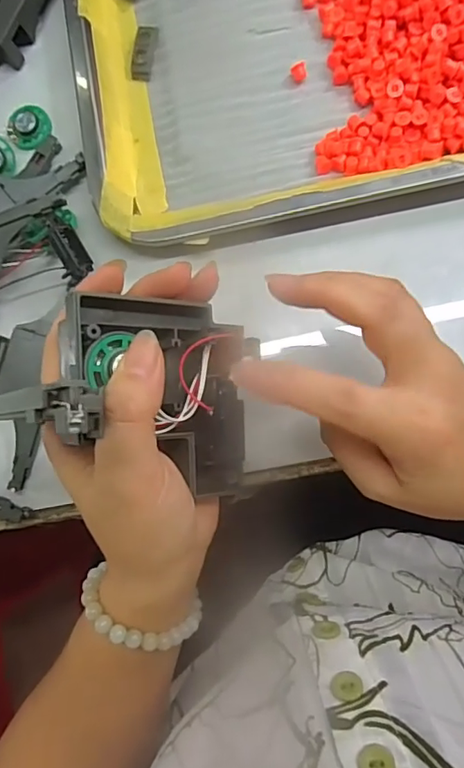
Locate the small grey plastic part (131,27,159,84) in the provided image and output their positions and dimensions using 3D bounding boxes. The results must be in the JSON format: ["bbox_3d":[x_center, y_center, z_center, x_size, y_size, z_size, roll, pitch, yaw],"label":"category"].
[{"bbox_3d":[-0.055,-0.209,0.321,0.012,0.006,0.035,10,86,7],"label":"small grey plastic part"}]

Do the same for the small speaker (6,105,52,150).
[{"bbox_3d":[-0.131,-0.166,0.328,0.027,0.006,0.028,-1,85,7],"label":"small speaker"}]

